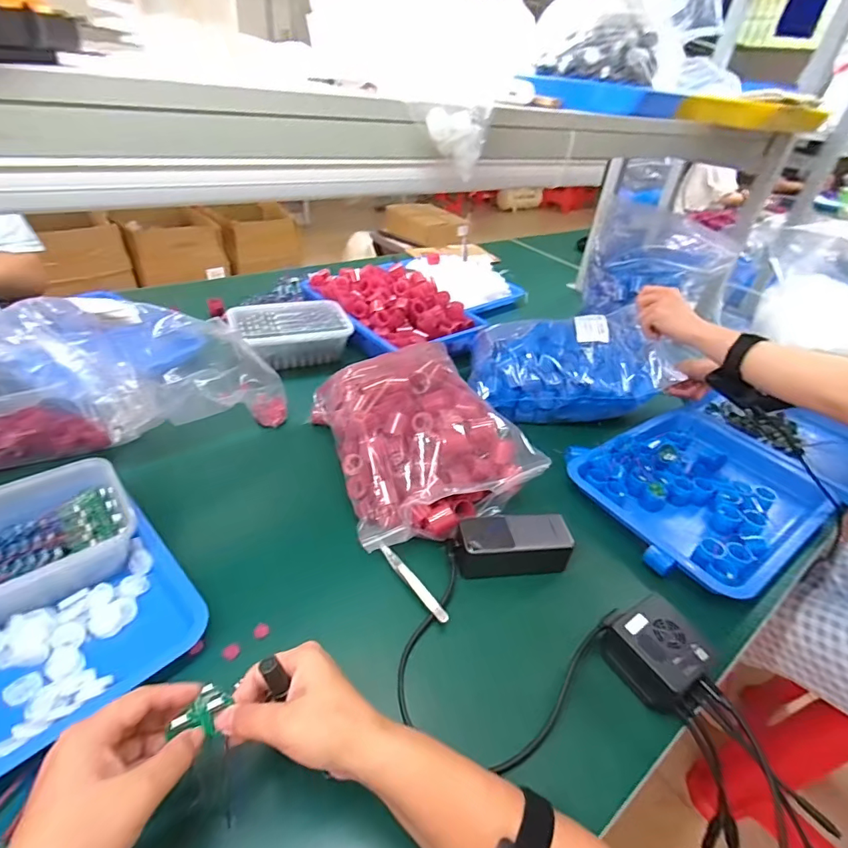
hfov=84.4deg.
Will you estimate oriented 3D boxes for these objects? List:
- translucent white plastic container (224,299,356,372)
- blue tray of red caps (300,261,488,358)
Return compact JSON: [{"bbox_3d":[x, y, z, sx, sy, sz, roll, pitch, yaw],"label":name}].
[{"bbox_3d":[-0.249,-0.169,0.885,0.205,0.072,0.127,-12,42,-24],"label":"translucent white plastic container"},{"bbox_3d":[-0.069,-0.260,0.986,0.255,0.092,0.346,-21,46,-32],"label":"blue tray of red caps"}]

